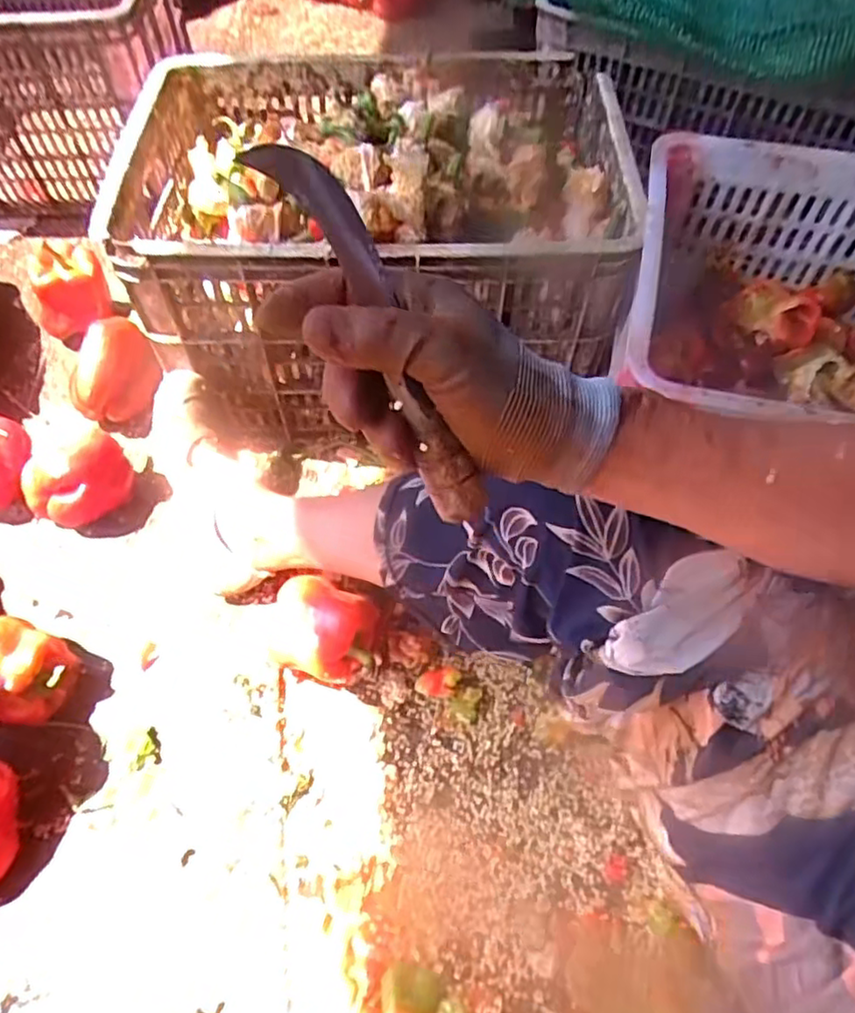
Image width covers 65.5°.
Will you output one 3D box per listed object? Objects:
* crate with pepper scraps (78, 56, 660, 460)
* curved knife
[{"bbox_3d":[-0.053,-0.304,0.781,0.501,0.302,0.355,-3,58,-3],"label":"crate with pepper scraps"},{"bbox_3d":[-0.020,-0.070,0.292,0.036,0.015,0.177,-30,106,-18],"label":"curved knife"}]

